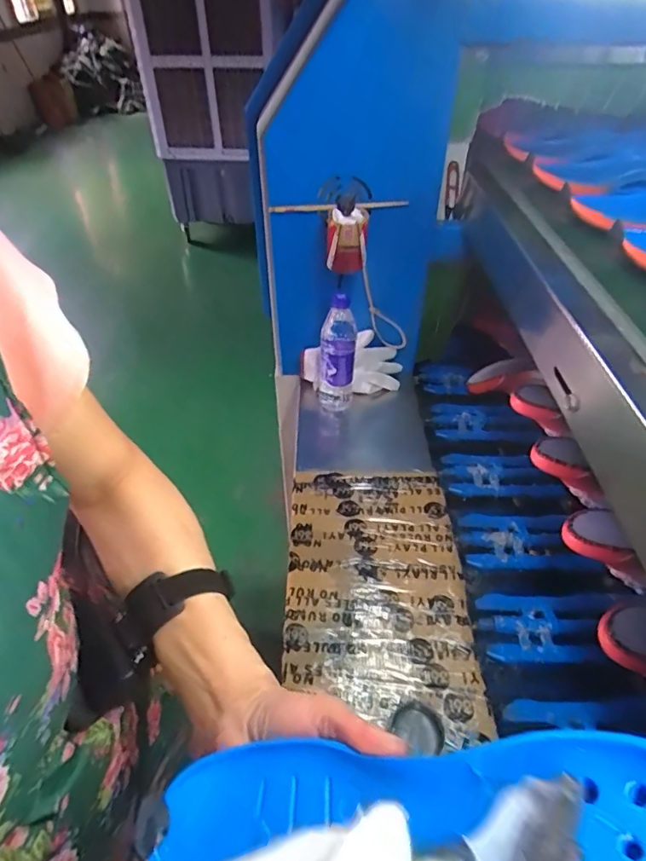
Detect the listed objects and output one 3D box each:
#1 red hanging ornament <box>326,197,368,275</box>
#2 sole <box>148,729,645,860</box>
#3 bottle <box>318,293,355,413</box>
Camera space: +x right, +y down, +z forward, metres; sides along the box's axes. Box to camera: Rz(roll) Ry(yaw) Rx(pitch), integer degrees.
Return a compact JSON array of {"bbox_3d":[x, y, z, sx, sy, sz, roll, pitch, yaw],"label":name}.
[{"bbox_3d":[0.041,-0.322,0.846,0.065,0.108,0.061,-1,38,1],"label":"red hanging ornament"},{"bbox_3d":[0.040,0.172,0.213,0.244,0.036,0.078,-11,32,26],"label":"sole"},{"bbox_3d":[0.023,-0.138,0.933,0.075,0.224,0.062,0,38,1],"label":"bottle"}]

